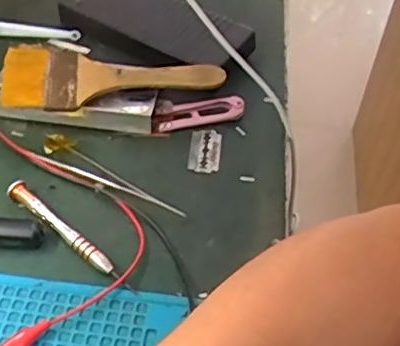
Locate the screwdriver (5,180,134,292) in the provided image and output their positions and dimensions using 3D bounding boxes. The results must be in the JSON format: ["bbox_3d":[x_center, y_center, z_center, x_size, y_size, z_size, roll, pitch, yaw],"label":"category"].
[{"bbox_3d":[-0.083,0.038,0.384,0.112,0.011,0.010,34,52,24],"label":"screwdriver"}]

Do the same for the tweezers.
[{"bbox_3d":[-0.061,0.002,0.423,0.118,0.007,0.021,23,48,15],"label":"tweezers"}]

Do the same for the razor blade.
[{"bbox_3d":[0.004,-0.016,0.451,0.023,0.004,0.042,1,49,6],"label":"razor blade"}]

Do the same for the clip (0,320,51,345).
[{"bbox_3d":[-0.100,0.094,0.334,0.039,0.009,0.010,-33,58,-31],"label":"clip"}]

